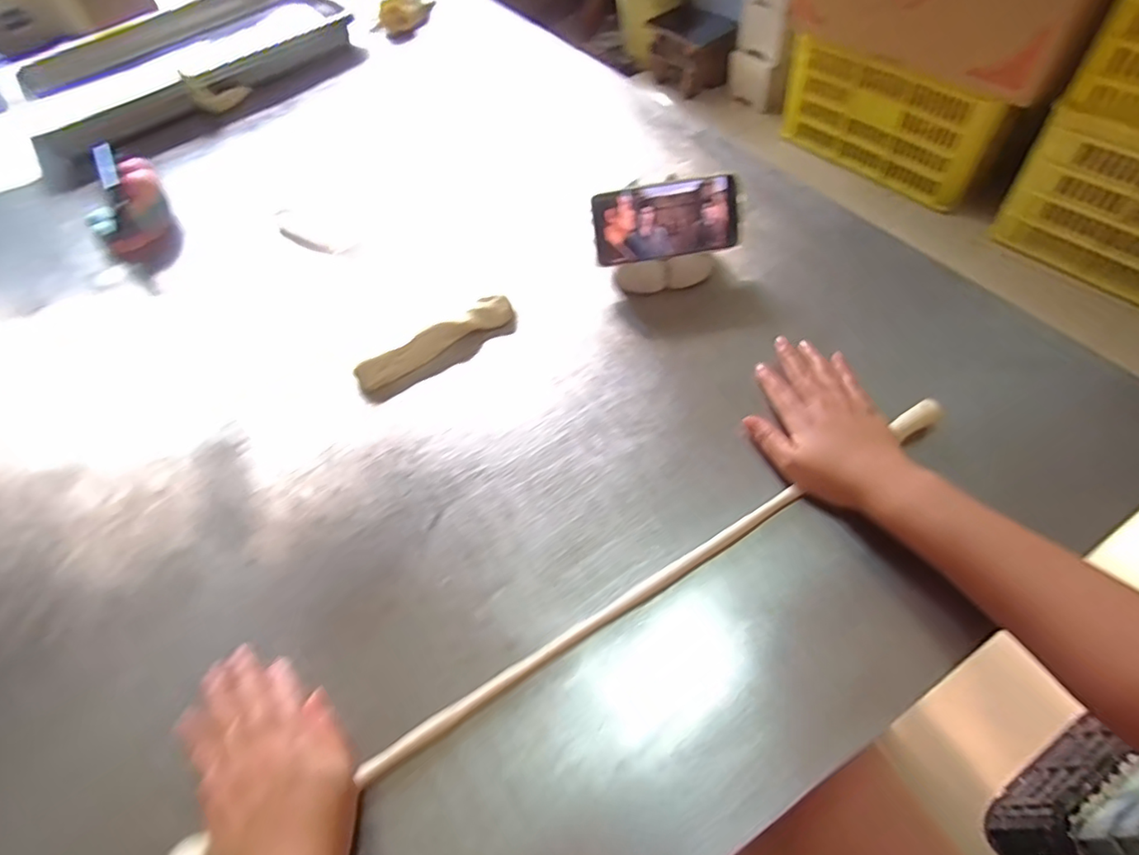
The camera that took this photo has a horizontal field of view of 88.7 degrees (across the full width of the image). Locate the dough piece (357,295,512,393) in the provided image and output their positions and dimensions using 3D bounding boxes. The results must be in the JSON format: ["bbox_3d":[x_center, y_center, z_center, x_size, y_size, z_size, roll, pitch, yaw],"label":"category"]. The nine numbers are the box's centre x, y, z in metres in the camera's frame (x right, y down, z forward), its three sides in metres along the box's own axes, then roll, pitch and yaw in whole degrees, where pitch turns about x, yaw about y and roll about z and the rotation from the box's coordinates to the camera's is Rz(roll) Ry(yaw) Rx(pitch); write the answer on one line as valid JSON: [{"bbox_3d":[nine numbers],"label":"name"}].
[{"bbox_3d":[-0.131,-0.083,0.581,0.166,0.025,0.030,-33,57,-18],"label":"dough piece"}]

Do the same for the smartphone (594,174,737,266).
[{"bbox_3d":[0.096,-0.207,0.585,0.141,0.070,0.009,-9,22,-2],"label":"smartphone"}]

